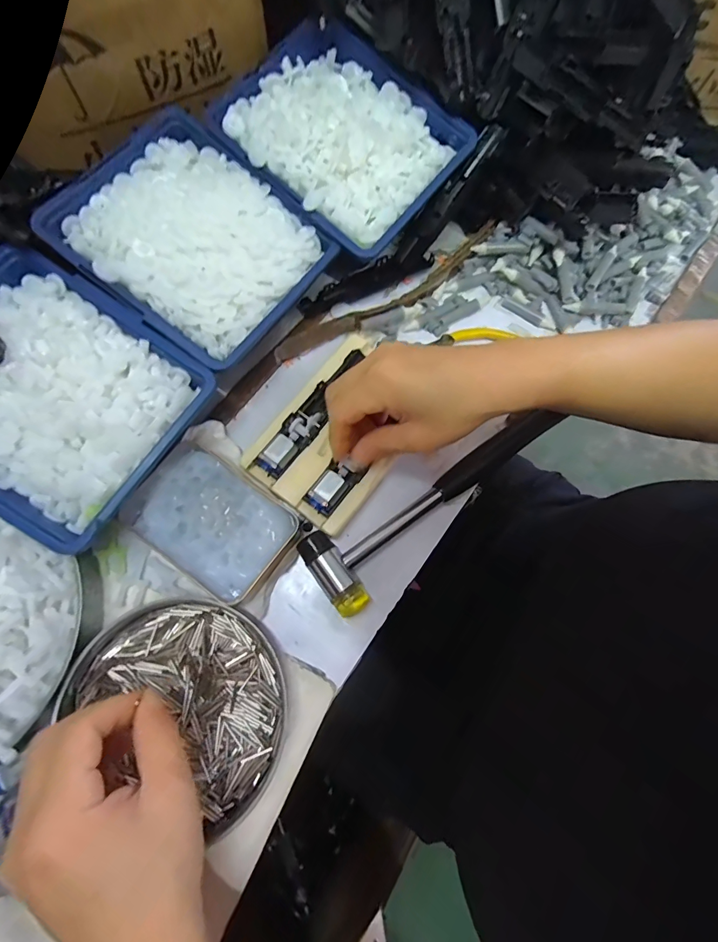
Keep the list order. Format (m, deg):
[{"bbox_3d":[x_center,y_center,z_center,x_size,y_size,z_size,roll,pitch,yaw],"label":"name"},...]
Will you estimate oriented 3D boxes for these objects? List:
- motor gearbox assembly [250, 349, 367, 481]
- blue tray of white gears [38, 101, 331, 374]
[{"bbox_3d":[-0.032,-0.048,0.307,0.022,0.012,0.118,34,77,8],"label":"motor gearbox assembly"},{"bbox_3d":[-0.119,-0.168,0.298,0.164,0.031,0.138,37,78,8],"label":"blue tray of white gears"}]

